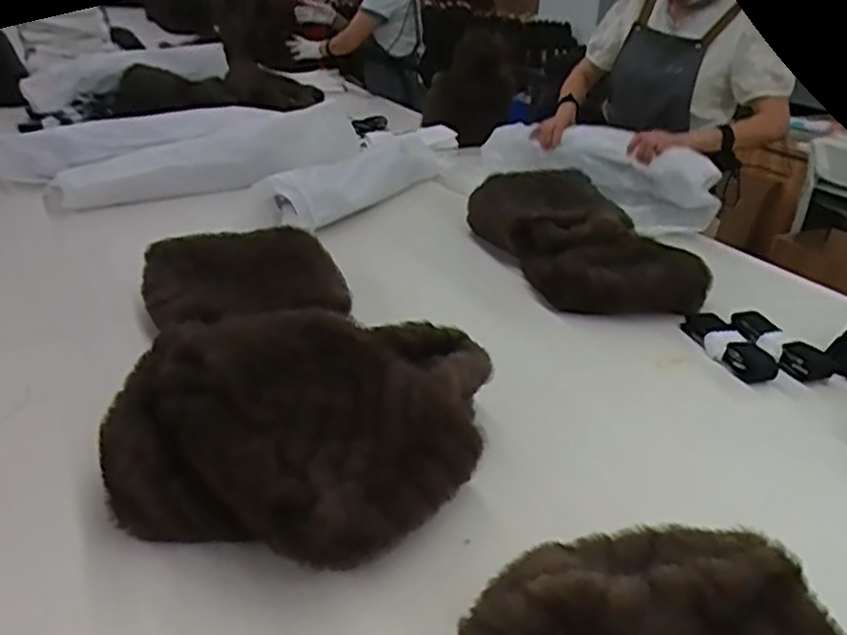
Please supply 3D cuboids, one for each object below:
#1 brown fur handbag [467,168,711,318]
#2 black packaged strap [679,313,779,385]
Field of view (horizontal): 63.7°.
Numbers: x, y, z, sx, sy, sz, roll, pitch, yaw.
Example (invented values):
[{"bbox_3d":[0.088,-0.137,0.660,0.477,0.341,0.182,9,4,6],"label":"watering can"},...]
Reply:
[{"bbox_3d":[0.276,-0.145,1.316,0.251,0.142,0.525,-12,33,-19],"label":"brown fur handbag"},{"bbox_3d":[0.464,0.036,1.058,0.069,0.034,0.201,-8,32,-14],"label":"black packaged strap"}]

